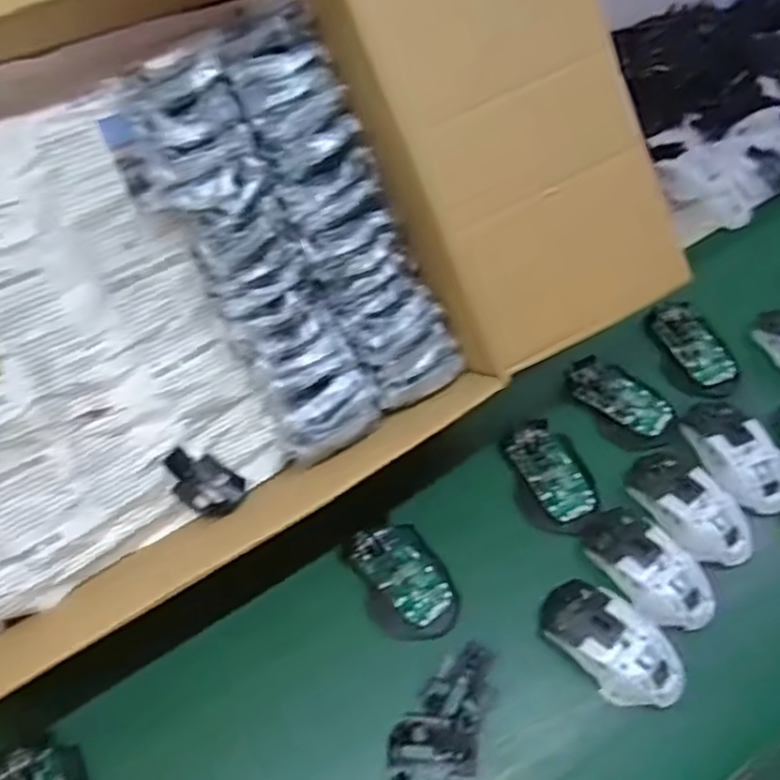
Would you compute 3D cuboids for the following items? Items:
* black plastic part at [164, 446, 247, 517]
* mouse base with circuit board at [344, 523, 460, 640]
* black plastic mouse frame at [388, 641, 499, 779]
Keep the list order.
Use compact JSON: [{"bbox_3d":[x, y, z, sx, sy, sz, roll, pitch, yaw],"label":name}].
[{"bbox_3d":[-0.147,0.074,0.576,0.053,0.018,0.062,-16,67,-46],"label":"black plastic part"},{"bbox_3d":[0.011,0.163,0.620,0.075,0.031,0.103,-22,58,-9],"label":"mouse base with circuit board"},{"bbox_3d":[0.043,0.250,0.558,0.063,0.016,0.115,16,59,15],"label":"black plastic mouse frame"}]

